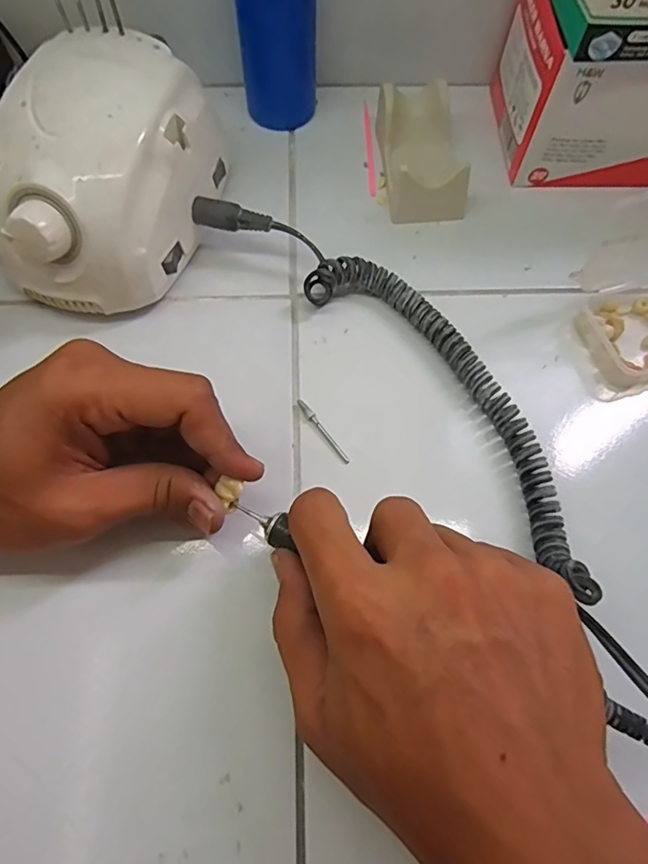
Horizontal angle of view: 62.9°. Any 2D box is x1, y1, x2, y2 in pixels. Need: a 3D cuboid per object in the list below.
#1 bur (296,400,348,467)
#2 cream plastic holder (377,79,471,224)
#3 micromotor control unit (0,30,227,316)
[{"bbox_3d":[-0.001,-0.001,0.286,0.005,0.004,0.045,-32,71,-14],"label":"bur"},{"bbox_3d":[0.064,-0.184,0.349,0.050,0.033,0.088,-5,67,-3],"label":"cream plastic holder"},{"bbox_3d":[-0.125,-0.141,0.301,0.103,0.083,0.137,11,67,3],"label":"micromotor control unit"}]

